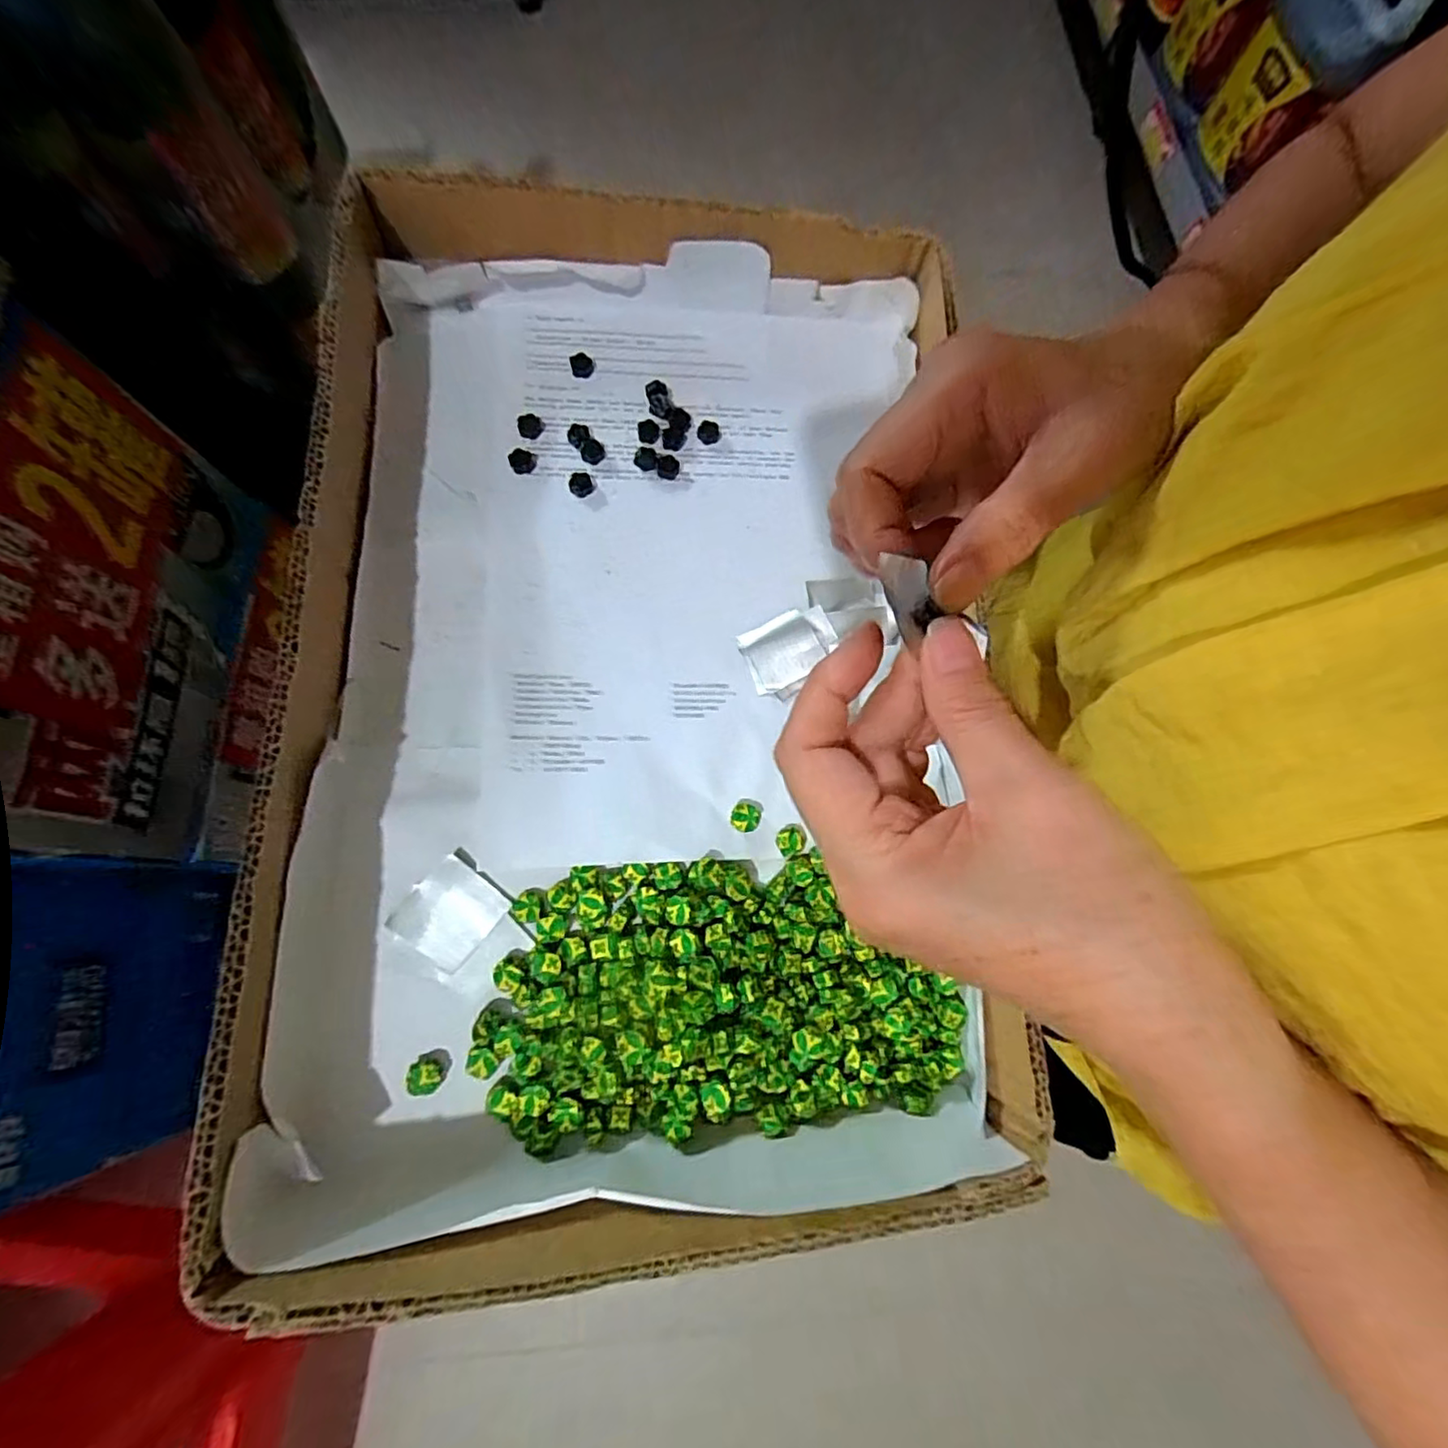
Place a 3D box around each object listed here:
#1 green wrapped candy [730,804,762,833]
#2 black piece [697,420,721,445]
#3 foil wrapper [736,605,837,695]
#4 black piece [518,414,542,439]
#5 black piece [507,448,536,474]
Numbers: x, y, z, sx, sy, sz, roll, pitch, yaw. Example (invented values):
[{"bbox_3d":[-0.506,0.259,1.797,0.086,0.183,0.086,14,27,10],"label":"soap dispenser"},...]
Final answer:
[{"bbox_3d":[0.010,0.042,0.285,0.013,0.006,0.013,0,75,0],"label":"green wrapped candy"},{"bbox_3d":[-0.008,-0.152,0.330,0.012,0.008,0.009,-4,75,-1],"label":"black piece"},{"bbox_3d":[0.032,-0.039,0.314,0.047,0.004,0.034,-27,77,-7],"label":"foil wrapper"},{"bbox_3d":[-0.099,-0.152,0.321,0.011,0.005,0.013,-18,76,-5],"label":"black piece"},{"bbox_3d":[-0.100,-0.131,0.314,0.012,0.005,0.012,0,75,0],"label":"black piece"}]

